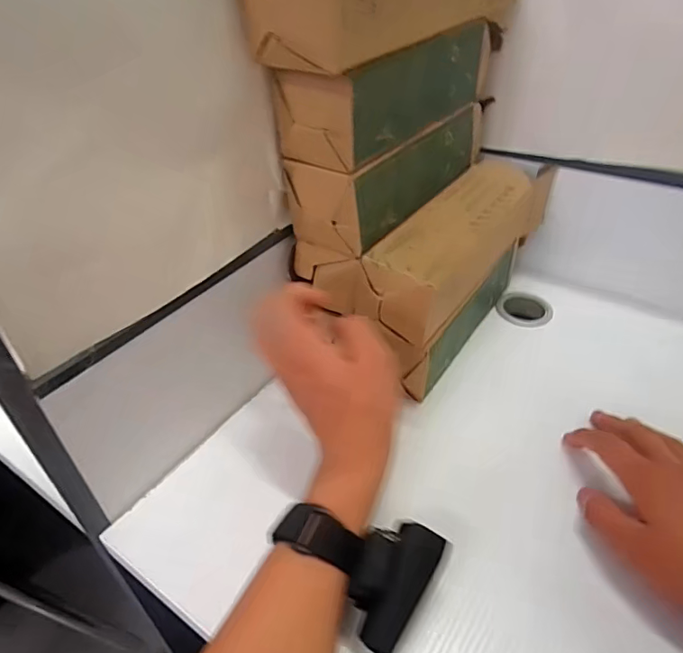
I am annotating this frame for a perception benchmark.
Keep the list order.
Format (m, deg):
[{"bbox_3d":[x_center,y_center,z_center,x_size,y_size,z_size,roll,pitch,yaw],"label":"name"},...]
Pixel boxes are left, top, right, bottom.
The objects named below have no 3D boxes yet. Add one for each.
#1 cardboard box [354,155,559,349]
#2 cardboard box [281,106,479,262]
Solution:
[{"bbox_3d":[0.118,-0.087,0.468,0.066,0.063,0.278,23,45,28],"label":"cardboard box"},{"bbox_3d":[0.054,-0.145,0.450,0.066,0.067,0.240,24,46,29],"label":"cardboard box"}]

